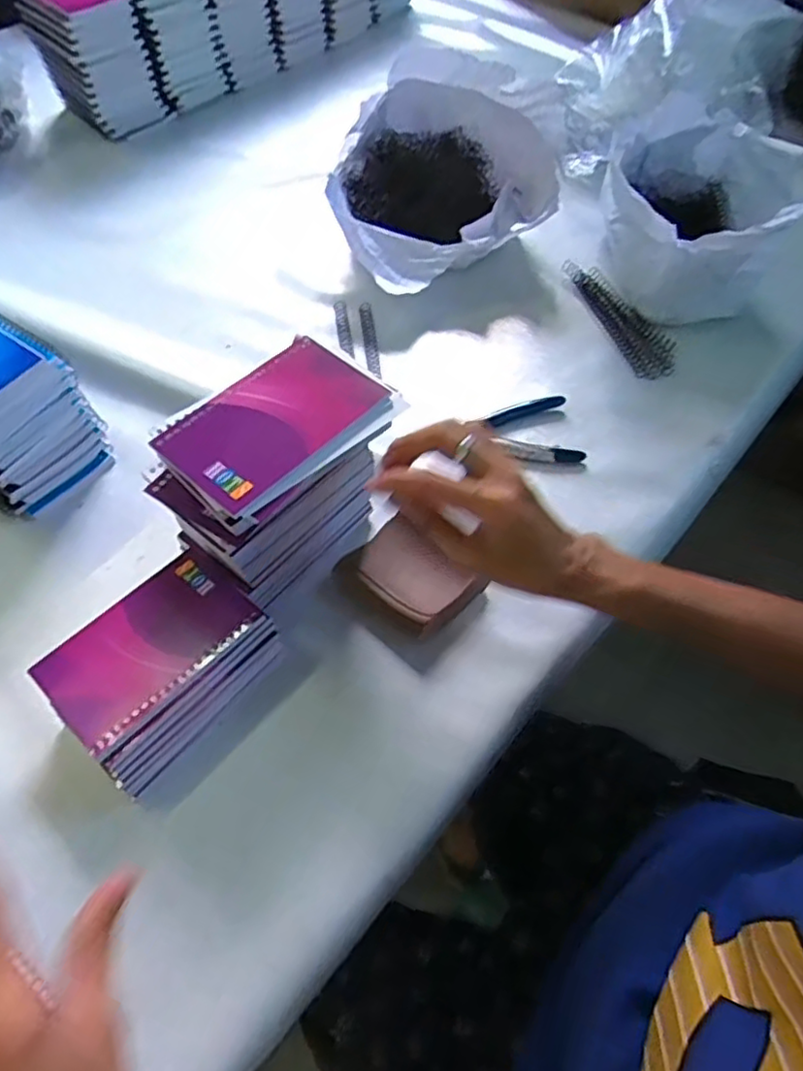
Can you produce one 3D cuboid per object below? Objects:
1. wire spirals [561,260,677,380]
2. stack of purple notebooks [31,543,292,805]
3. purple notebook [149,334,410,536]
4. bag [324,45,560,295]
[{"bbox_3d":[0.220,-0.221,0.649,0.054,0.017,0.166,-15,58,-10],"label":"wire spirals"},{"bbox_3d":[-0.155,0.086,0.432,0.099,0.041,0.129,35,63,21],"label":"stack of purple notebooks"},{"bbox_3d":[-0.075,-0.071,0.399,0.134,0.012,0.090,-39,64,-22],"label":"purple notebook"},{"bbox_3d":[0.045,-0.363,0.668,0.219,0.136,0.249,8,57,5],"label":"bag"}]

